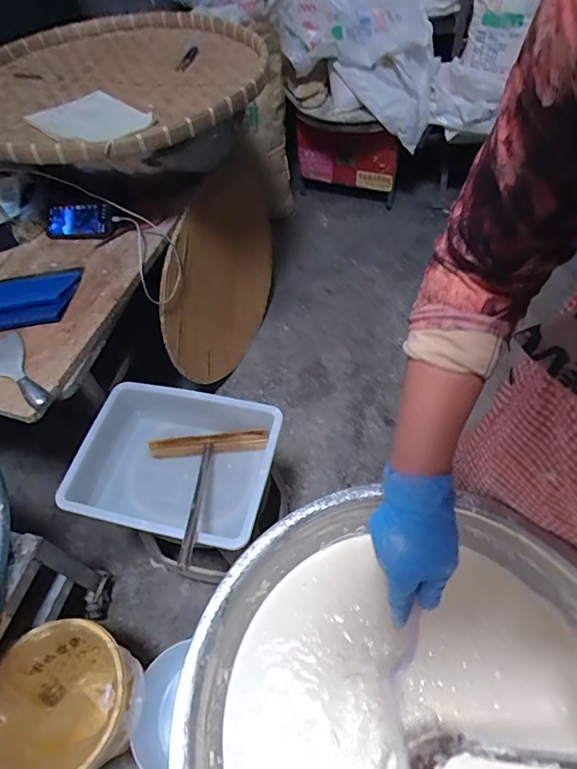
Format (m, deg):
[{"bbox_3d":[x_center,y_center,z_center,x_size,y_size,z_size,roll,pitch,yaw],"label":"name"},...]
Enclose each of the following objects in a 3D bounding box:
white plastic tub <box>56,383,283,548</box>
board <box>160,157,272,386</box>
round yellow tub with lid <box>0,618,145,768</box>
[{"bbox_3d":[-0.207,0.161,0.921,0.356,0.159,0.287,10,55,12],"label":"white plastic tub"},{"bbox_3d":[-0.185,-0.288,1.343,0.024,0.583,0.531,21,58,19],"label":"board"},{"bbox_3d":[-0.395,0.614,0.884,0.242,0.260,0.242,-2,54,3],"label":"round yellow tub with lid"}]

